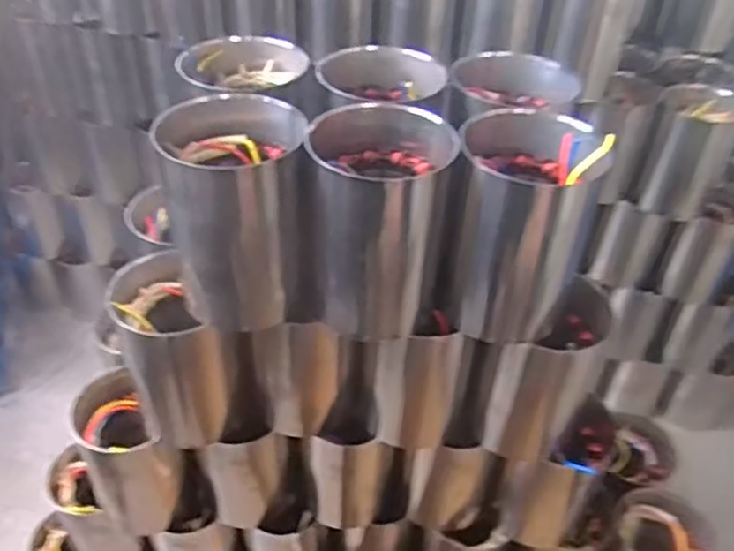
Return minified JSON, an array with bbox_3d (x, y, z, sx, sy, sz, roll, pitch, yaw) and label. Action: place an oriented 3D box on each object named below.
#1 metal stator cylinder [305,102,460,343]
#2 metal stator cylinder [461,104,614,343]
[{"bbox_3d":[0.007,-0.038,0.462,0.088,0.142,0.078,3,41,1],"label":"metal stator cylinder"},{"bbox_3d":[0.102,-0.035,0.465,0.088,0.143,0.077,8,41,6],"label":"metal stator cylinder"}]

